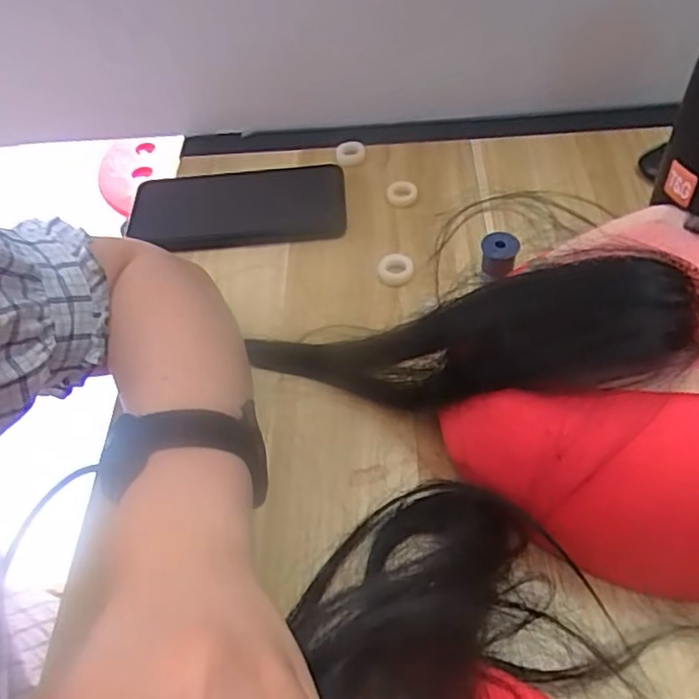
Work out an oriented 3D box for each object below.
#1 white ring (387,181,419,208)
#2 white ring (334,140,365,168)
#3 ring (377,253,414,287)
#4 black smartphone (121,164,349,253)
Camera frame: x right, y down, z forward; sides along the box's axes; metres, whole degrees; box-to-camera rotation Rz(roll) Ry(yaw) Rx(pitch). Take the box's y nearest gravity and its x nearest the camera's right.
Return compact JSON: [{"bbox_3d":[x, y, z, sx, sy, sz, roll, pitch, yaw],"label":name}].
[{"bbox_3d":[0.040,-0.118,0.473,0.023,0.007,0.023,-3,53,3],"label":"white ring"},{"bbox_3d":[0.001,-0.157,0.502,0.023,0.010,0.024,-3,53,3],"label":"white ring"},{"bbox_3d":[0.031,-0.054,0.424,0.024,0.007,0.026,-3,53,3],"label":"ring"},{"bbox_3d":[-0.086,-0.109,0.477,0.165,0.009,0.077,-3,53,3],"label":"black smartphone"}]

